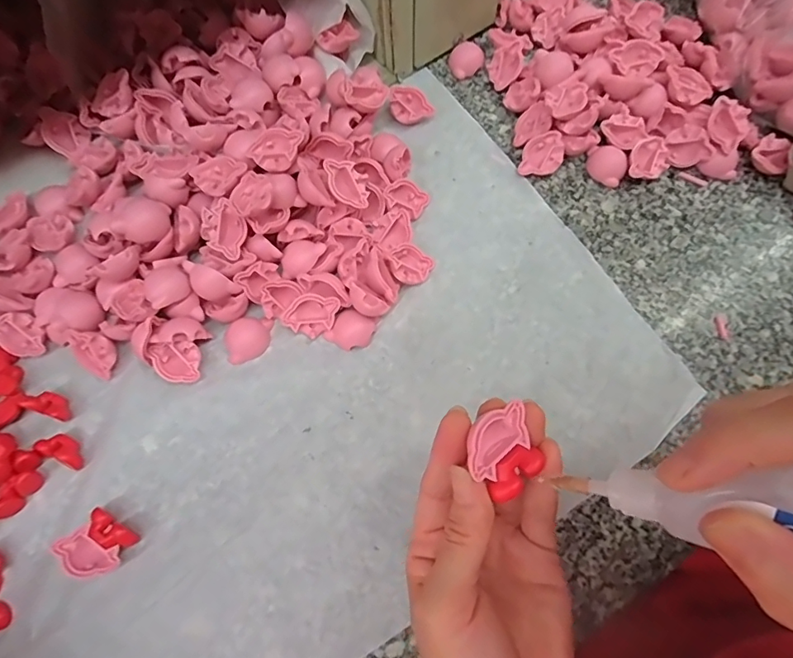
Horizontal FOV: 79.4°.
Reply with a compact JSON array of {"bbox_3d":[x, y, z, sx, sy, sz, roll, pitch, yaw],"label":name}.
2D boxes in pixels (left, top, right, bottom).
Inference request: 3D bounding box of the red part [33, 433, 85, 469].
[{"bbox_3d":[-0.207,0.075,0.297,0.027,0.014,0.015,21,74,6],"label":"red part"}]

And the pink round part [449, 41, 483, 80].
[{"bbox_3d":[0.057,-0.221,0.392,0.026,0.010,0.029,-17,73,-5],"label":"pink round part"}]

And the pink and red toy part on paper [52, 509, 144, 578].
[{"bbox_3d":[-0.173,0.125,0.278,0.033,0.017,0.031,39,76,11],"label":"pink and red toy part on paper"}]

